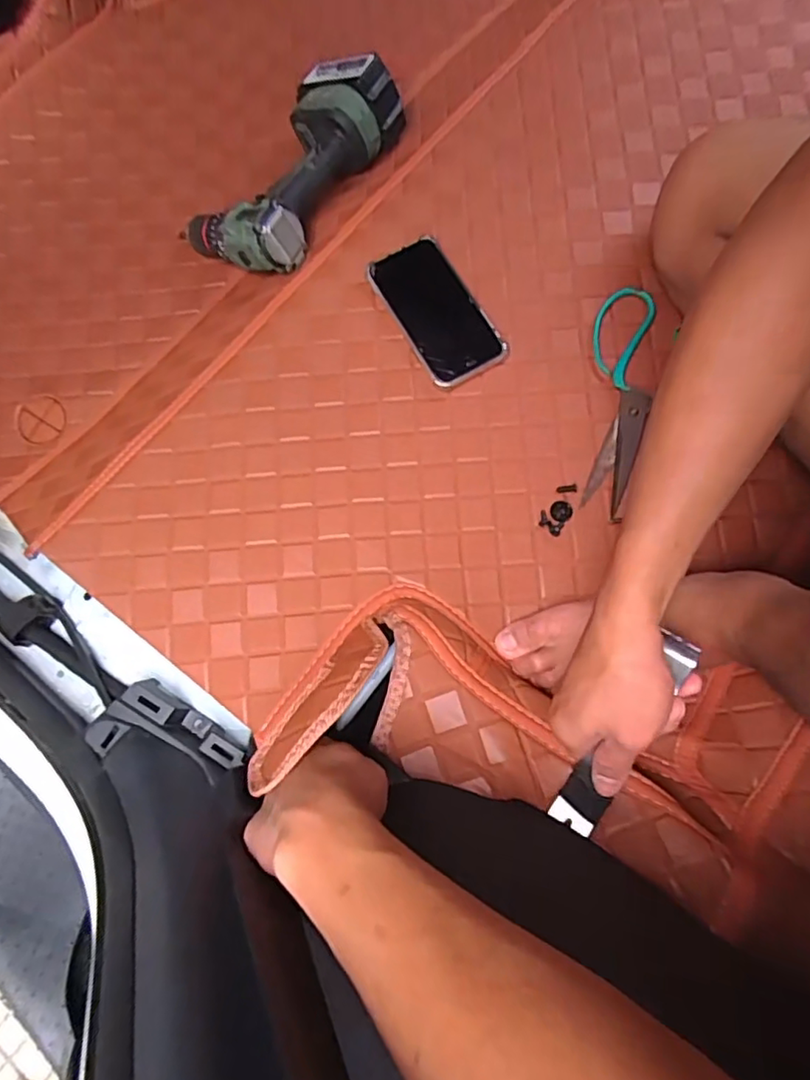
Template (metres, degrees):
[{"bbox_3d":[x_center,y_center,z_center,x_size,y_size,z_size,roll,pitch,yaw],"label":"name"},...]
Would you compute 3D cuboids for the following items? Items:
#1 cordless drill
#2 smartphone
[{"bbox_3d":[-0.127,-0.407,0.658,0.164,0.089,0.246,27,87,35],"label":"cordless drill"},{"bbox_3d":[0.030,-0.220,0.567,0.077,0.017,0.149,-30,80,-6],"label":"smartphone"}]

